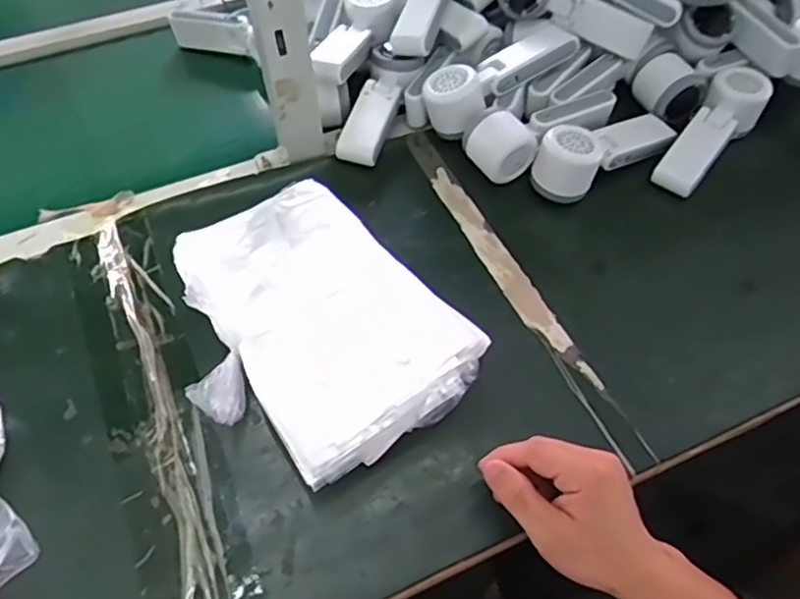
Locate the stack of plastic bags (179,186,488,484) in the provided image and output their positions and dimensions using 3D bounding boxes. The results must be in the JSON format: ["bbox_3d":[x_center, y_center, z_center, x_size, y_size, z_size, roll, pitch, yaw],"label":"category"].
[{"bbox_3d":[-0.057,0.014,0.506,0.177,0.063,0.236,-32,61,-20],"label":"stack of plastic bags"}]

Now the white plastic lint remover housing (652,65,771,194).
[{"bbox_3d":[0.320,-0.178,0.640,0.056,0.037,0.165,37,79,20],"label":"white plastic lint remover housing"}]

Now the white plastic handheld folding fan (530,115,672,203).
[{"bbox_3d":[0.206,-0.152,0.635,0.162,0.061,0.058,-29,60,-18],"label":"white plastic handheld folding fan"}]

